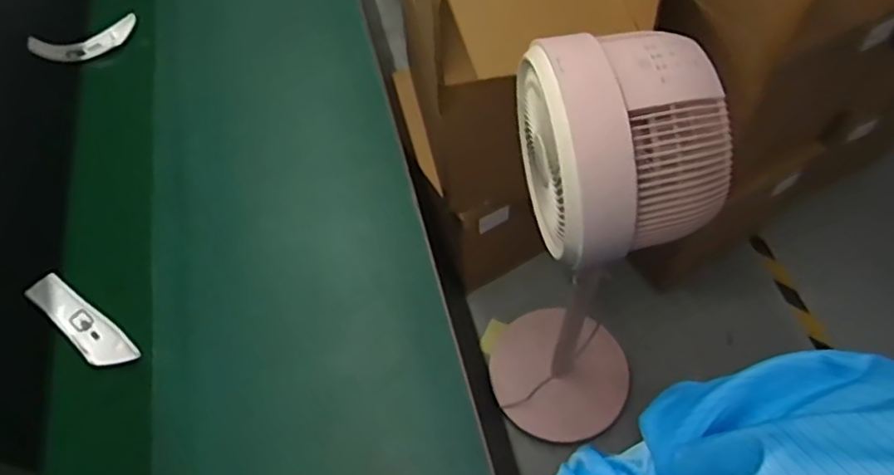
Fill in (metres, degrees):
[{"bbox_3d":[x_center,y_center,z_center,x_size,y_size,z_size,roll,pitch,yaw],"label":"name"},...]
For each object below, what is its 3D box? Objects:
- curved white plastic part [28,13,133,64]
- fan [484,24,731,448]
[{"bbox_3d":[-0.675,-0.373,1.145,0.180,0.073,0.039,-38,63,-20],"label":"curved white plastic part"},{"bbox_3d":[0.255,0.084,1.119,0.281,1.089,0.296,-13,57,-5],"label":"fan"}]

